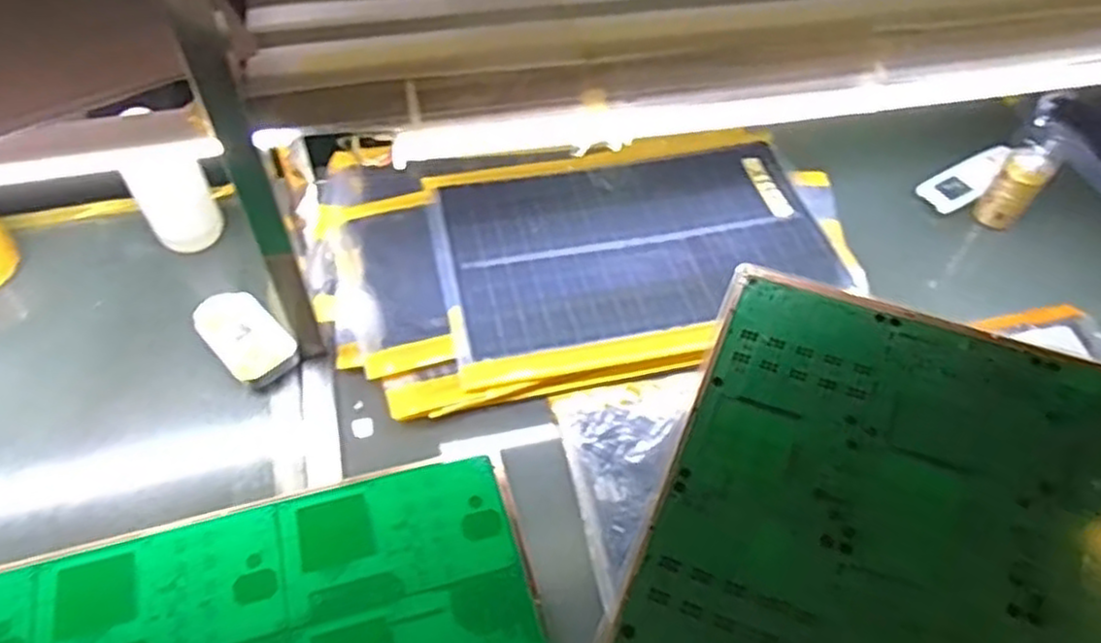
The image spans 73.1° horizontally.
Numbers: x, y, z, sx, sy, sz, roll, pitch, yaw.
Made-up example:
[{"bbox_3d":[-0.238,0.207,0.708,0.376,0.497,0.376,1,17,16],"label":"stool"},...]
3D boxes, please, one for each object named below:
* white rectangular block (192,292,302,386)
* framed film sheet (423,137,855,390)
[{"bbox_3d":[-0.322,0.017,0.785,0.116,0.032,0.068,39,62,21],"label":"white rectangular block"},{"bbox_3d":[0.105,-0.090,0.888,0.464,0.013,0.306,-10,57,-10],"label":"framed film sheet"}]

